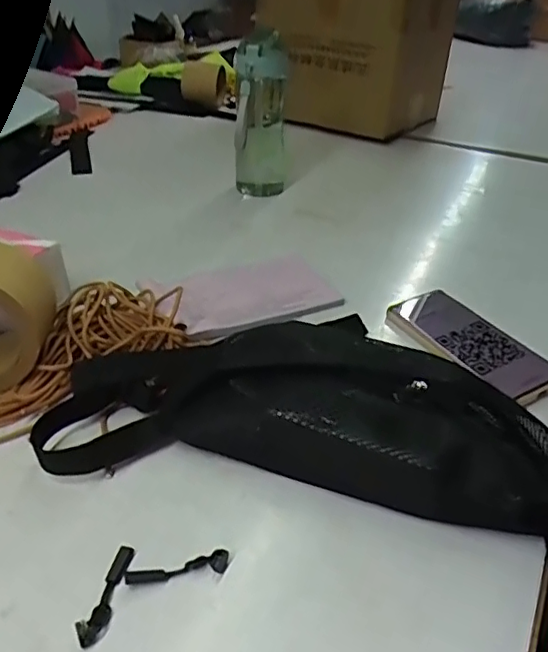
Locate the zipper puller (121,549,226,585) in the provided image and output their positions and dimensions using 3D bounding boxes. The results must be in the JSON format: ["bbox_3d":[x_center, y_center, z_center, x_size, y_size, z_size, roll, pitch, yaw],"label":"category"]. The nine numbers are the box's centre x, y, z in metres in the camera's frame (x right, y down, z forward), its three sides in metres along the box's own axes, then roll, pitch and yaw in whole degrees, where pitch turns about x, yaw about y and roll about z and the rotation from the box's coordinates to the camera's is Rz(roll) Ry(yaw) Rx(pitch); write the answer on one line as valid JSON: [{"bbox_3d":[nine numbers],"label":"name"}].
[{"bbox_3d":[-0.059,0.149,0.354,0.063,0.005,0.011,-7,37,-12],"label":"zipper puller"}]

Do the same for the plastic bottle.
[{"bbox_3d":[-0.018,-0.284,0.801,0.069,0.219,0.065,3,36,1],"label":"plastic bottle"}]

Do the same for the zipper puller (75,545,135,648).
[{"bbox_3d":[-0.098,0.157,0.339,0.014,0.006,0.061,11,37,12],"label":"zipper puller"}]

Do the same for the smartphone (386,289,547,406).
[{"bbox_3d":[0.186,0.014,0.553,0.070,0.013,0.170,-18,40,-26],"label":"smartphone"}]

